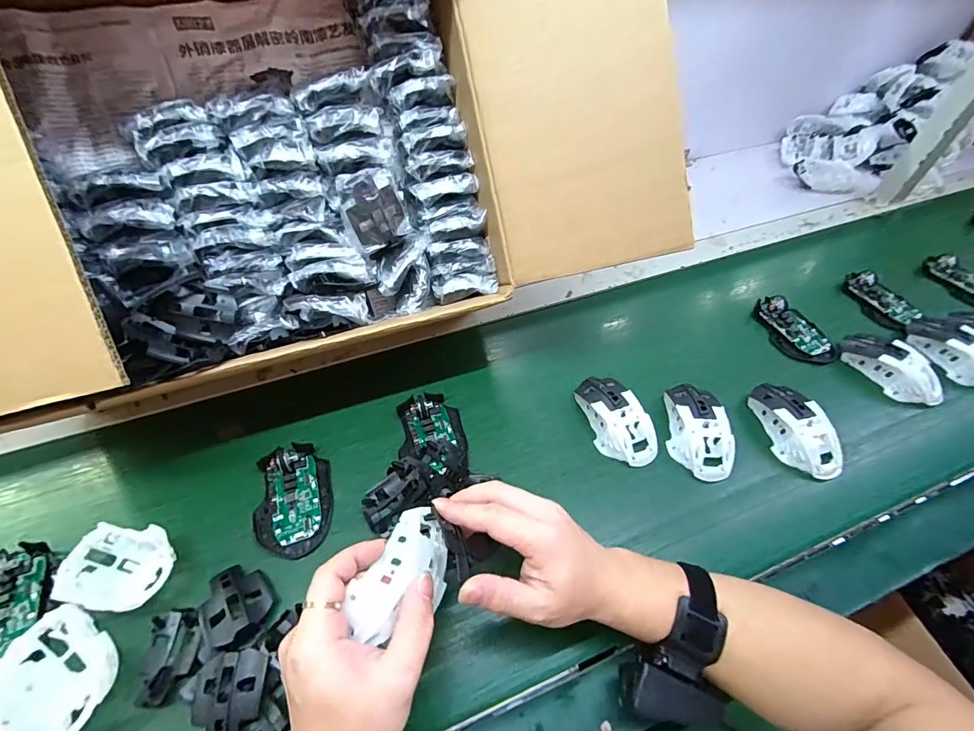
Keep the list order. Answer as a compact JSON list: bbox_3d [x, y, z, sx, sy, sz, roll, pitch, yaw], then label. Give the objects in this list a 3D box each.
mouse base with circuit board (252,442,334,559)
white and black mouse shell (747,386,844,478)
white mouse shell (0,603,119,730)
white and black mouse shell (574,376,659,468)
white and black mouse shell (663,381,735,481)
[{"bbox_3d":[-0.199,0.132,0.440,0.073,0.021,0.113,-13,53,-9],"label":"mouse base with circuit board"},{"bbox_3d":[0.348,0.067,0.485,0.056,0.037,0.113,-9,52,-6],"label":"white and black mouse shell"},{"bbox_3d":[-0.337,0.244,0.342,0.106,0.037,0.066,26,57,20],"label":"white mouse shell"},{"bbox_3d":[0.147,0.057,0.492,0.058,0.033,0.113,-16,53,-12],"label":"white and black mouse shell"},{"bbox_3d":[0.239,0.071,0.487,0.068,0.042,0.114,4,52,4],"label":"white and black mouse shell"}]

